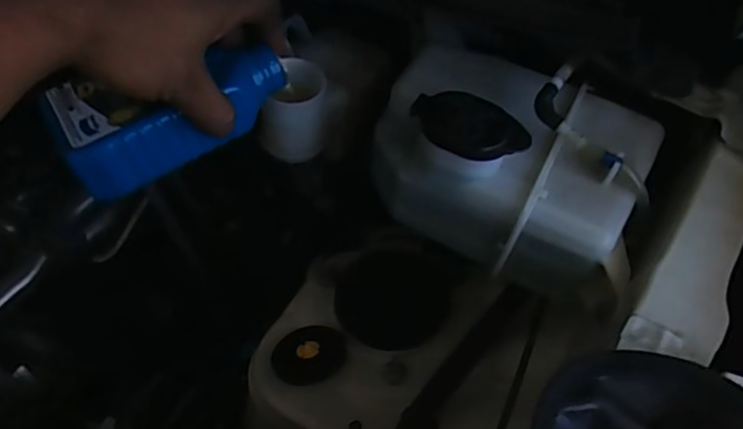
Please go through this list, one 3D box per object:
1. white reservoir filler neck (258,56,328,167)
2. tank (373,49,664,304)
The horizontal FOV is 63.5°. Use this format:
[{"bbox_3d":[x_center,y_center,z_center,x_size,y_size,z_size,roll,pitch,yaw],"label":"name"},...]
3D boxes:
[{"bbox_3d":[-0.055,-0.072,0.433,0.043,0.065,0.043,14,54,5],"label":"white reservoir filler neck"},{"bbox_3d":[0.090,-0.036,0.379,0.173,0.098,0.132,21,55,10],"label":"tank"}]

